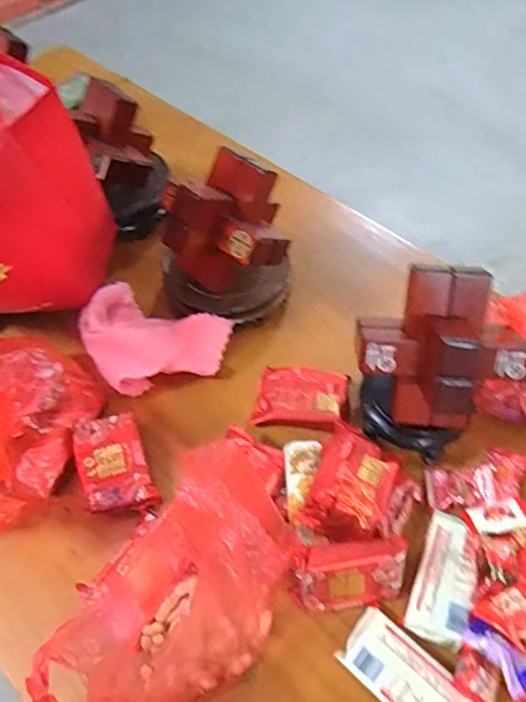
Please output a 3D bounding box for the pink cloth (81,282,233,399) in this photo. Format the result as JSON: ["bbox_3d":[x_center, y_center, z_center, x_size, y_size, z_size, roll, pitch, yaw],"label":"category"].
[{"bbox_3d":[-0.164,-0.018,0.769,0.211,0.078,0.153,21,59,14],"label":"pink cloth"}]

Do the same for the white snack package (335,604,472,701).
[{"bbox_3d":[0.145,0.327,0.555,0.134,0.017,0.067,37,64,23],"label":"white snack package"}]

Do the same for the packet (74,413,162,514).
[{"bbox_3d":[-0.181,0.138,0.672,0.078,0.027,0.122,-20,58,-12],"label":"packet"}]

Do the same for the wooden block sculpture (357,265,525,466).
[{"bbox_3d":[0.197,0.028,0.632,0.139,0.209,0.135,34,62,21],"label":"wooden block sculpture"}]

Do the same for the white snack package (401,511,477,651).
[{"bbox_3d":[0.199,0.246,0.605,0.060,0.019,0.130,21,59,15],"label":"white snack package"}]

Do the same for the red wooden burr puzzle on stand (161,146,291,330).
[{"bbox_3d":[-0.061,-0.152,0.755,0.155,0.179,0.172,-29,60,-18],"label":"red wooden burr puzzle on stand"}]

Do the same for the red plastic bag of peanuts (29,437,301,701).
[{"bbox_3d":[-0.070,0.217,0.490,0.250,0.232,0.123,-39,64,-23],"label":"red plastic bag of peanuts"}]

